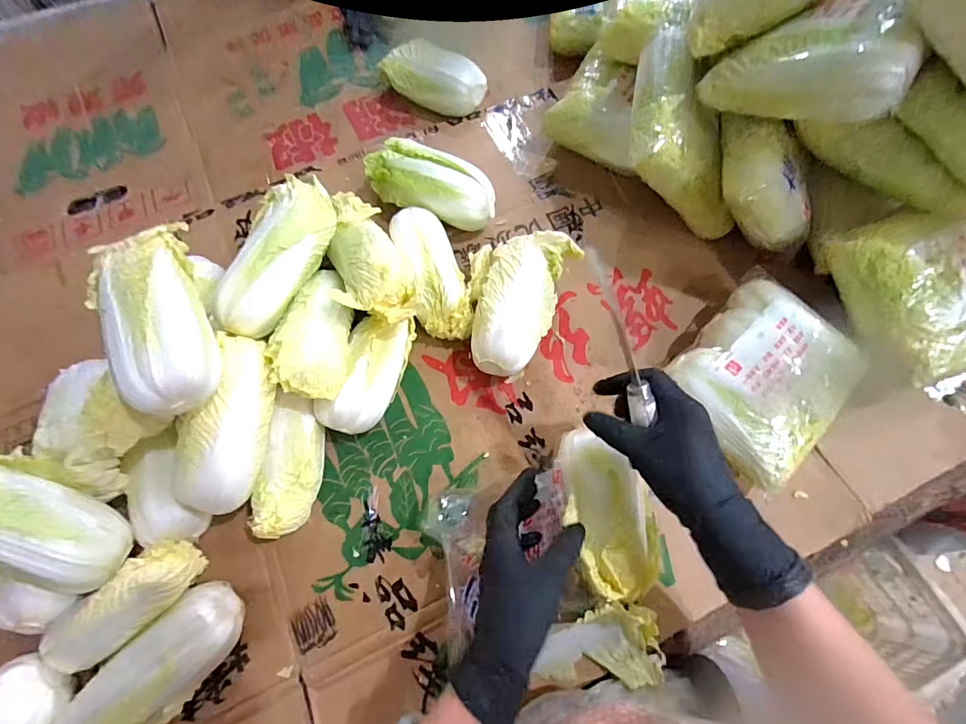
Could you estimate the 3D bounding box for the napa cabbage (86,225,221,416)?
[{"bbox_3d":[-0.263,-0.036,0.352,0.064,0.053,0.155,-22,71,-8],"label":"napa cabbage"}]

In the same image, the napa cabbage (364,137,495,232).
[{"bbox_3d":[-0.059,-0.215,0.538,0.162,0.069,0.085,25,71,9],"label":"napa cabbage"}]

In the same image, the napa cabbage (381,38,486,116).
[{"bbox_3d":[-0.069,-0.400,0.623,0.150,0.052,0.072,24,71,9],"label":"napa cabbage"}]

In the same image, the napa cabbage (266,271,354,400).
[{"bbox_3d":[-0.164,-0.033,0.425,0.066,0.065,0.143,0,69,0],"label":"napa cabbage"}]

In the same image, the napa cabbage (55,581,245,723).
[{"bbox_3d":[-0.279,0.269,0.369,0.064,0.068,0.168,41,75,14],"label":"napa cabbage"}]

